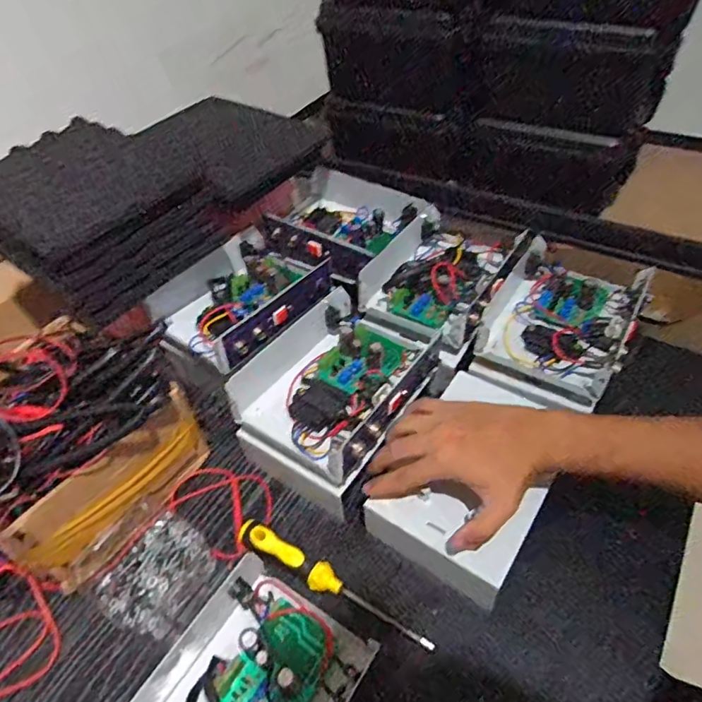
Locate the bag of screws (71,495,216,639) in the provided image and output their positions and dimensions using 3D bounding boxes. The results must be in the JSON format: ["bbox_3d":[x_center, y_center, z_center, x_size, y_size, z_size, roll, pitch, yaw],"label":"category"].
[{"bbox_3d":[-0.201,0.214,0.520,0.119,0.042,0.110,29,56,29],"label":"bag of screws"}]

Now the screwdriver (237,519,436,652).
[{"bbox_3d":[-0.020,0.220,0.504,0.212,0.027,0.025,20,52,22],"label":"screwdriver"}]

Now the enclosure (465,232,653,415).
[{"bbox_3d":[0.246,-0.037,0.629,0.166,0.052,0.228,22,53,24],"label":"enclosure"}]

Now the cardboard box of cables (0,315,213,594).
[{"bbox_3d":[-0.280,0.091,0.532,0.147,0.170,0.228,27,55,27],"label":"cardboard box of cables"}]

